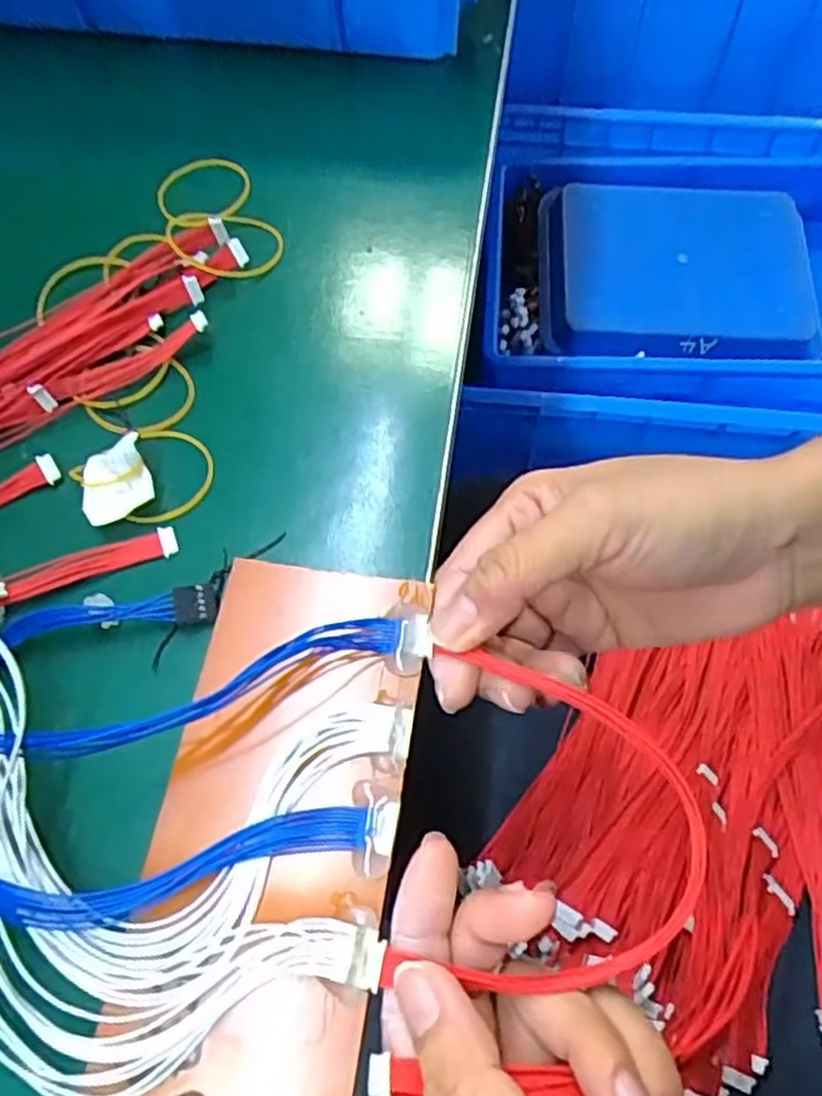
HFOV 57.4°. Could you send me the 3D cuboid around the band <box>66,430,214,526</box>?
[{"bbox_3d":[-0.101,-0.032,0.294,0.048,0.007,0.043,35,65,10],"label":"band"}]

